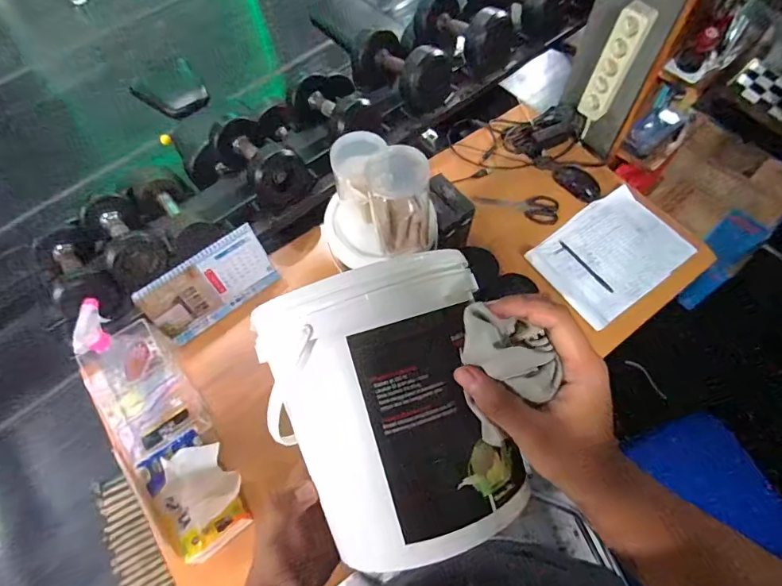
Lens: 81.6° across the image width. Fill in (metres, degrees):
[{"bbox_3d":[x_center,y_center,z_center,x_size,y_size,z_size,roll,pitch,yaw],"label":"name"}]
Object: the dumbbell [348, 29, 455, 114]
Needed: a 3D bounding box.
[{"bbox_3d":[0.026,-0.591,1.172,0.141,0.164,0.248,-36,67,-16],"label":"dumbbell"}]

